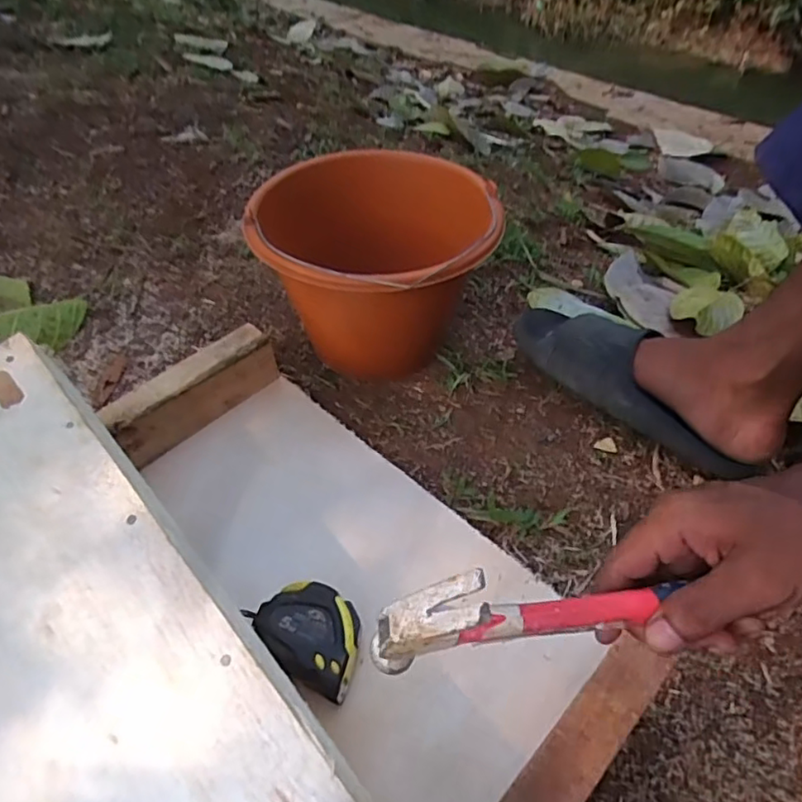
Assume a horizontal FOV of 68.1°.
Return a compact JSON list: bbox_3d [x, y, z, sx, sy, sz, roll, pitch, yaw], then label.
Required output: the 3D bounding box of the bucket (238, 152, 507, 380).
[{"bbox_3d":[-0.019,-0.137,0.640,0.240,0.183,0.218,-9,49,-3],"label":"bucket"}]

